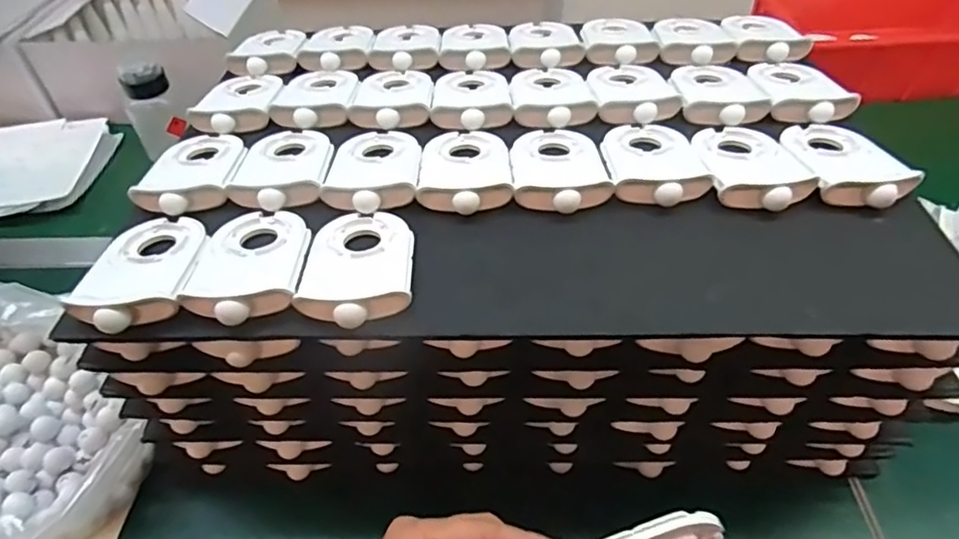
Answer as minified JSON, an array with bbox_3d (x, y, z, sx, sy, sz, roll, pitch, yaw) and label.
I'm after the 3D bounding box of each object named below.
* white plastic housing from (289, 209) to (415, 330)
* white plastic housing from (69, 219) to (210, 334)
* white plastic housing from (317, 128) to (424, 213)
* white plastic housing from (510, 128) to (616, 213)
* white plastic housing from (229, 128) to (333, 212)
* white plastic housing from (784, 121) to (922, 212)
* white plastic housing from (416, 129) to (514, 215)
[{"bbox_3d":[-0.065,-0.006,0.327,0.057,0.013,0.085,-2,45,1],"label":"white plastic housing"},{"bbox_3d":[-0.186,-0.004,0.334,0.057,0.017,0.086,-8,45,-5],"label":"white plastic housing"},{"bbox_3d":[-0.067,-0.069,0.393,0.057,0.015,0.093,0,45,3],"label":"white plastic housing"},{"bbox_3d":[0.048,-0.067,0.385,0.056,0.013,0.088,-6,45,-3],"label":"white plastic housing"},{"bbox_3d":[-0.128,-0.072,0.400,0.059,0.014,0.093,-4,45,-1],"label":"white plastic housing"},{"bbox_3d":[0.229,-0.071,0.380,0.057,0.017,0.084,-2,45,1],"label":"white plastic housing"},{"bbox_3d":[-0.008,-0.067,0.387,0.056,0.013,0.089,0,45,3],"label":"white plastic housing"}]

